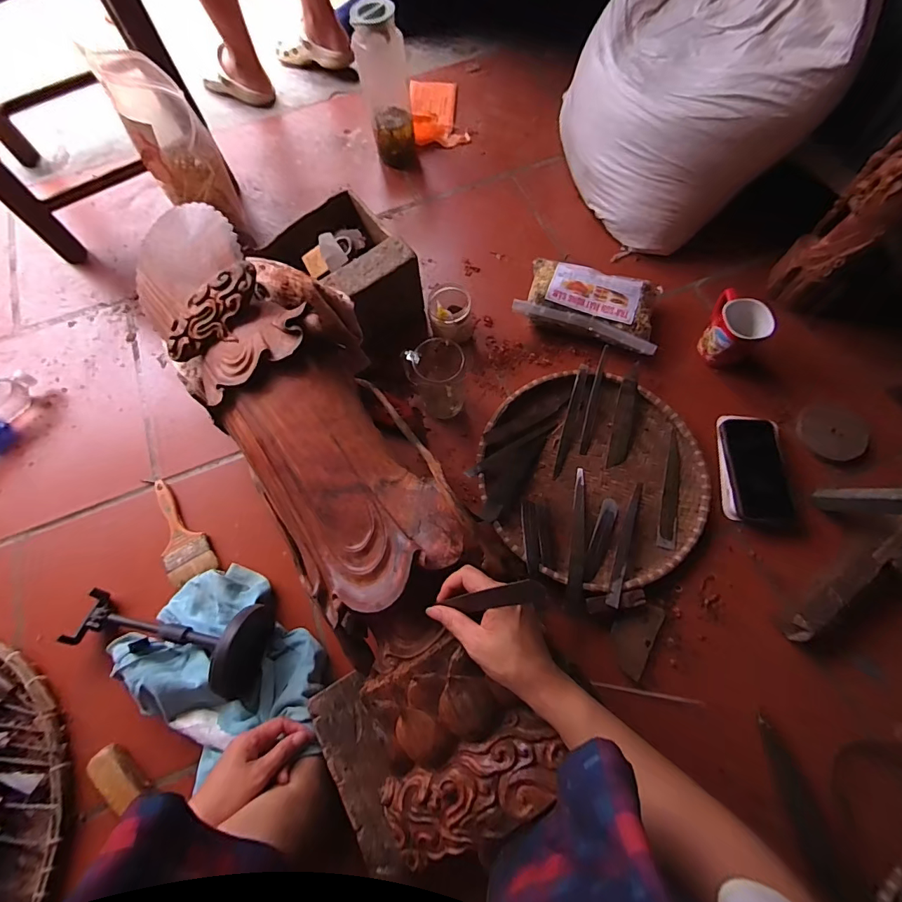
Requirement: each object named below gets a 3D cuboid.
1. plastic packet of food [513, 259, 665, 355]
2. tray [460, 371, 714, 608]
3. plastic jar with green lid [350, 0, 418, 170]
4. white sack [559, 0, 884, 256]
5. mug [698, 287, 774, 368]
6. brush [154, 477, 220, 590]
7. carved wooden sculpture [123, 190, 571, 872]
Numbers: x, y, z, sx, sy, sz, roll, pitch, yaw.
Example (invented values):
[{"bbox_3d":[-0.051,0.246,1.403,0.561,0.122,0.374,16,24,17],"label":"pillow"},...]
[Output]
[{"bbox_3d":[0.240,-0.252,0.742,0.236,0.068,0.132,22,71,11],"label":"plastic packet of food"},{"bbox_3d":[0.210,0.034,0.658,0.327,0.025,0.326,-1,68,2],"label":"tray"},{"bbox_3d":[-0.125,-0.685,0.834,0.090,0.244,0.076,-9,68,-1],"label":"plastic jar with green lid"},{"bbox_3d":[0.413,-0.660,0.740,0.425,0.361,0.466,28,72,13],"label":"white sack"},{"bbox_3d":[0.449,-0.193,0.696,0.091,0.089,0.091,-1,68,2],"label":"mug"},{"bbox_3d":[-0.415,0.119,0.662,0.065,0.016,0.169,-29,70,-9],"label":"brush"},{"bbox_3d":[-0.148,0.022,0.507,0.217,0.139,0.737,-29,74,-9],"label":"carved wooden sculpture"}]

